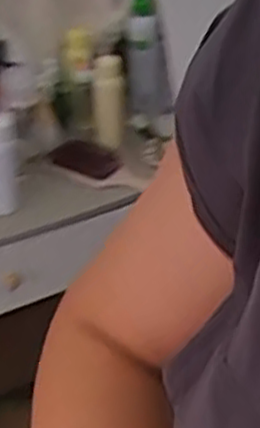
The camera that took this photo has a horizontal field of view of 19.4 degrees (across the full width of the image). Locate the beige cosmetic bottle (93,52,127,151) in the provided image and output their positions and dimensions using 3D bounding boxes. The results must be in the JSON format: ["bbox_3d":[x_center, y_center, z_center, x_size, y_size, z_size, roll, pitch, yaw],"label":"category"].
[{"bbox_3d":[-0.031,-0.173,1.175,0.048,0.144,0.042,0,33,-1],"label":"beige cosmetic bottle"}]

